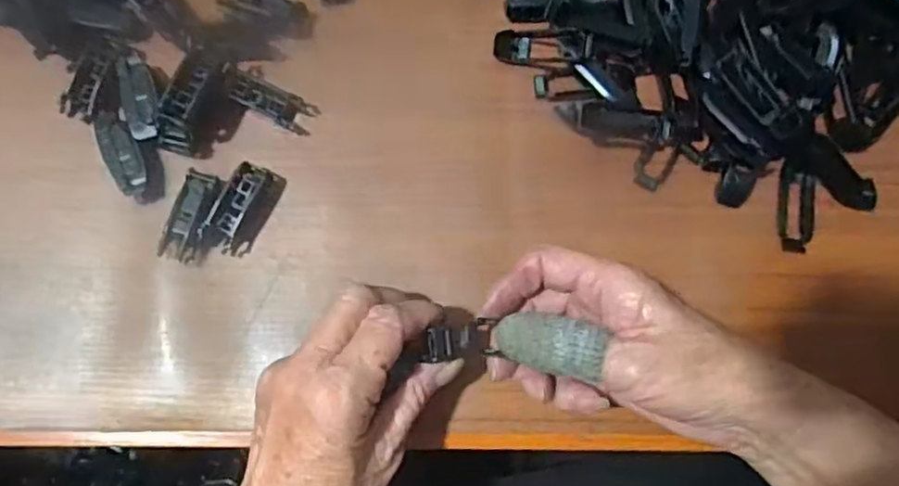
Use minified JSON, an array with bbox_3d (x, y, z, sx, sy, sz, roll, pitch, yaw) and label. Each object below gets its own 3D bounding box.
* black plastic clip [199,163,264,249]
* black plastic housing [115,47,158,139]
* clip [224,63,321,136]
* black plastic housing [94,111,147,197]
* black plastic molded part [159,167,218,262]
[{"bbox_3d":[-0.114,-0.021,0.348,0.015,0.018,0.045,27,81,1],"label":"black plastic clip"},{"bbox_3d":[-0.166,-0.080,0.349,0.019,0.014,0.053,-12,83,-5],"label":"black plastic housing"},{"bbox_3d":[-0.101,-0.079,0.359,0.053,0.015,0.019,26,81,0],"label":"clip"},{"bbox_3d":[-0.173,-0.047,0.348,0.018,0.015,0.047,-29,85,-7],"label":"black plastic housing"},{"bbox_3d":[-0.136,-0.014,0.344,0.018,0.019,0.046,17,81,-1],"label":"black plastic molded part"}]

